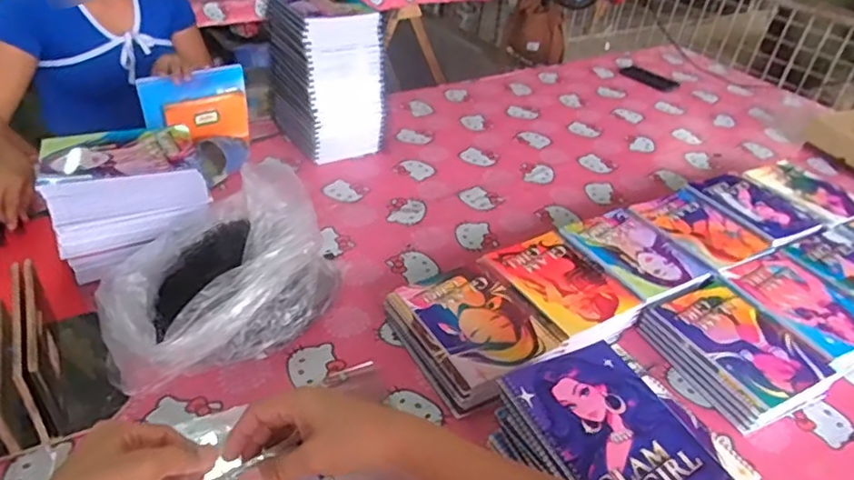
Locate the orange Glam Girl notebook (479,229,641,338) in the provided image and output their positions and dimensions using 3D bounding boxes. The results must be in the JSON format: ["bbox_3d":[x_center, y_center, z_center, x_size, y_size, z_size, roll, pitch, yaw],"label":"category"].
[{"bbox_3d":[0.201,0.058,0.902,0.154,0.010,0.191,-19,44,-31],"label":"orange Glam Girl notebook"}]

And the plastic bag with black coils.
[{"bbox_3d":[-0.280,0.037,0.802,0.306,0.166,0.246,-20,44,-32],"label":"plastic bag with black coils"}]

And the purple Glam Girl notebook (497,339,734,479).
[{"bbox_3d":[0.189,0.188,0.611,0.143,0.011,0.191,-12,40,-24],"label":"purple Glam Girl notebook"}]

